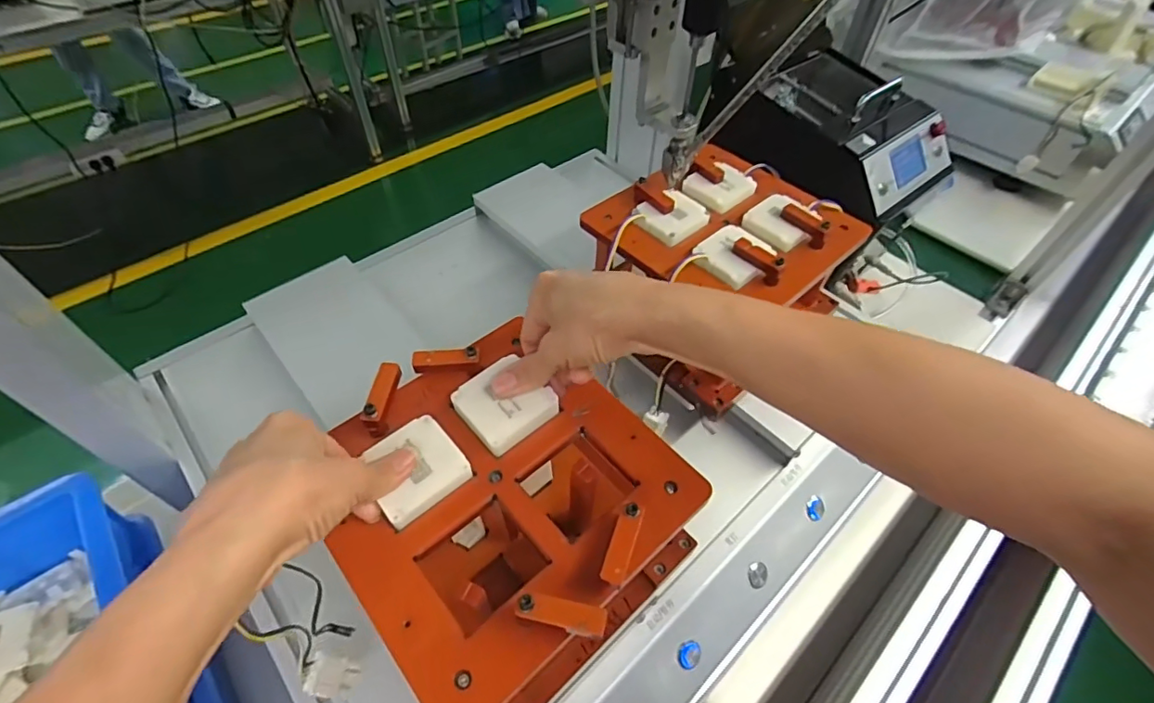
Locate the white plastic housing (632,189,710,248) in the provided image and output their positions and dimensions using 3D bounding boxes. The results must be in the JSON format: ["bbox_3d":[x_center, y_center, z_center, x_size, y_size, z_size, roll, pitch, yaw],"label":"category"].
[{"bbox_3d":[0.084,-0.120,0.465,0.052,0.013,0.056,38,60,25],"label":"white plastic housing"}]

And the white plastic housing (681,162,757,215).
[{"bbox_3d":[0.132,-0.155,0.494,0.053,0.012,0.058,-37,61,-26],"label":"white plastic housing"}]

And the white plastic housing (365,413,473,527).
[{"bbox_3d":[-0.096,0.068,0.312,0.051,0.008,0.052,-33,60,-25],"label":"white plastic housing"}]

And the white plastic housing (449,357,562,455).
[{"bbox_3d":[-0.046,0.033,0.338,0.052,0.013,0.051,-34,60,-25],"label":"white plastic housing"}]

